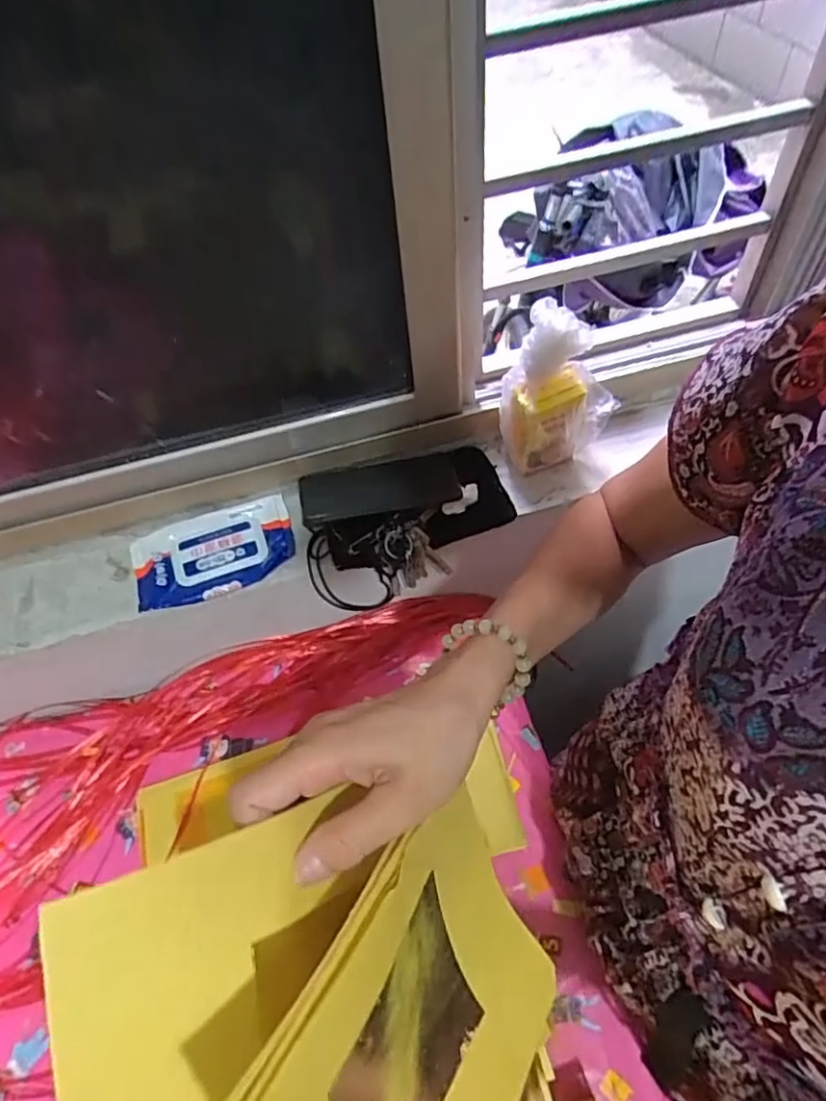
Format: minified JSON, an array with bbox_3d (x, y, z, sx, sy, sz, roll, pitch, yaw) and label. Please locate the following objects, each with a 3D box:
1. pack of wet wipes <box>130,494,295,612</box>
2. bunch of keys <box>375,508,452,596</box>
[{"bbox_3d":[-0.213,0.002,0.661,0.167,0.019,0.100,-18,56,-7],"label":"pack of wet wipes"},{"bbox_3d":[-0.002,-0.002,0.647,0.075,0.048,0.062,-22,57,-10],"label":"bunch of keys"}]

